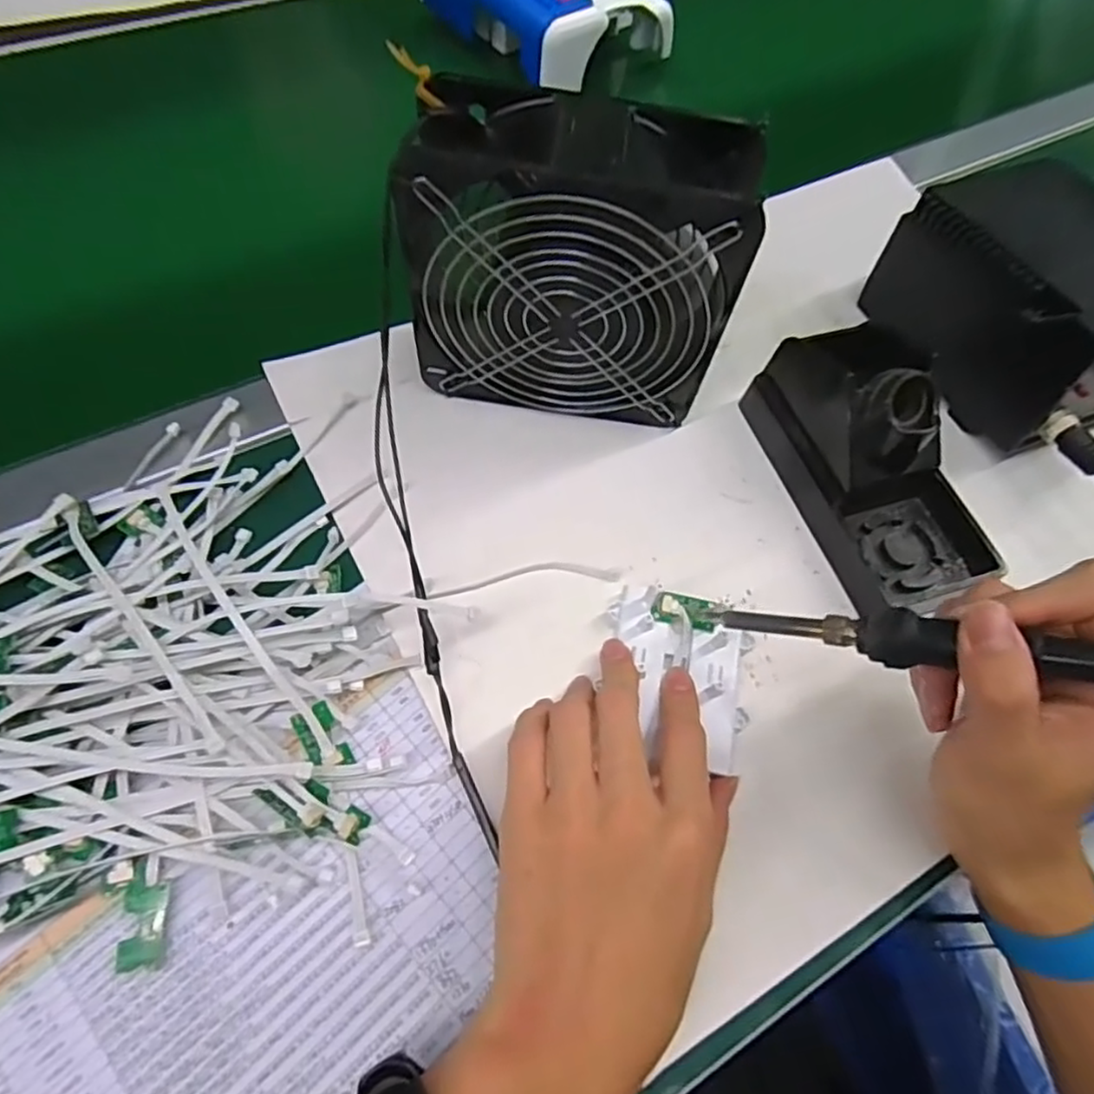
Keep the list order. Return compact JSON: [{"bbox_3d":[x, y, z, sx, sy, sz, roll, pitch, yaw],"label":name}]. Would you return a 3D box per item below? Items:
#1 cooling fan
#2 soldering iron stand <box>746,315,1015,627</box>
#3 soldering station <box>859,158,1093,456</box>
[{"bbox_3d":[0.010,-0.128,0.341,0.151,0.156,0.059,9,62,-1],"label":"cooling fan"},{"bbox_3d":[0.171,-0.051,0.348,0.072,0.084,0.150,-17,65,-13],"label":"soldering iron stand"},{"bbox_3d":[0.289,-0.140,0.398,0.113,0.089,0.162,-23,67,-16],"label":"soldering station"}]

